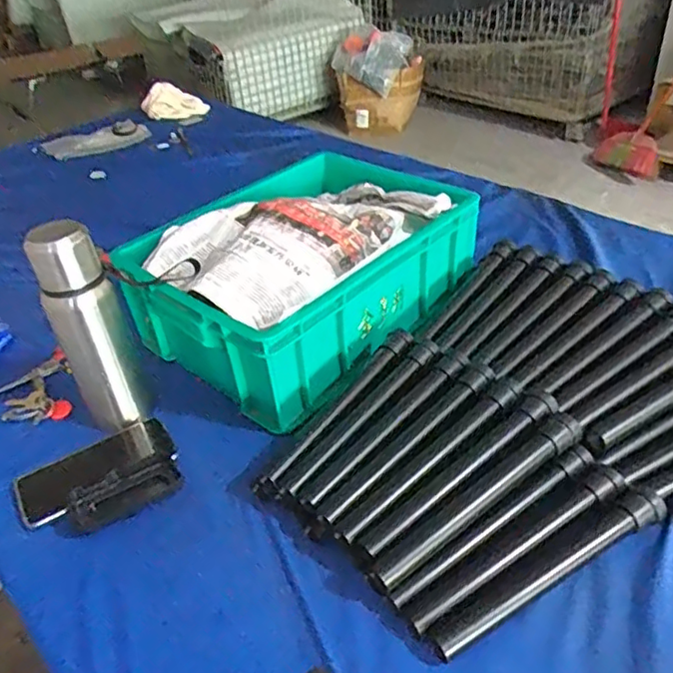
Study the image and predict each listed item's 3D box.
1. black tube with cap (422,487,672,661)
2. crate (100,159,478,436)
[{"bbox_3d":[0.185,0.197,0.517,0.249,0.028,0.031,-23,40,-20],"label":"black tube with cap"},{"bbox_3d":[-0.028,-0.096,0.840,0.323,0.168,0.450,20,44,32],"label":"crate"}]

